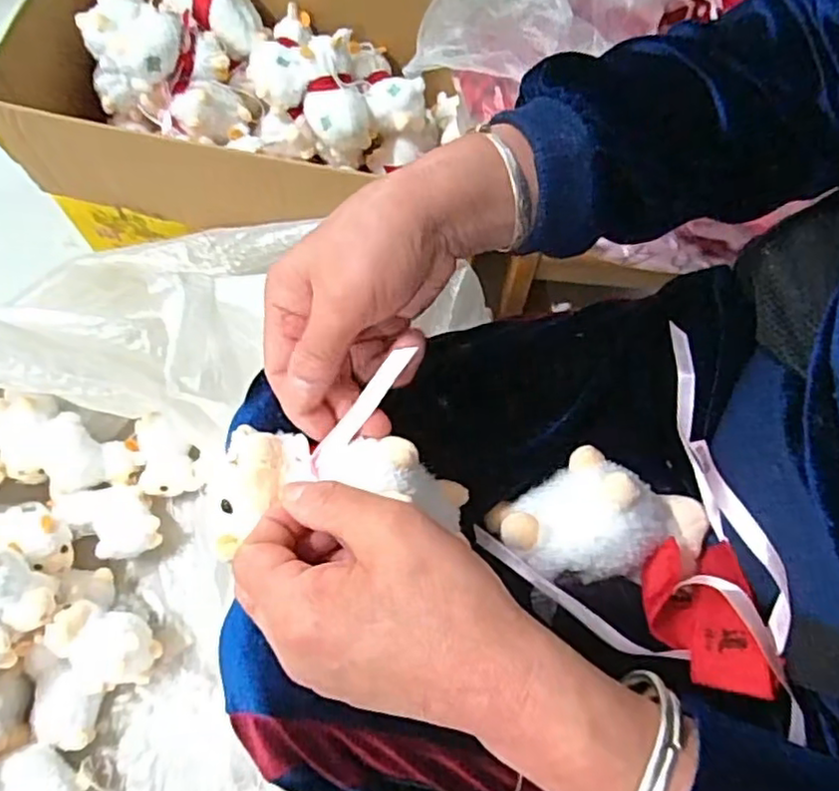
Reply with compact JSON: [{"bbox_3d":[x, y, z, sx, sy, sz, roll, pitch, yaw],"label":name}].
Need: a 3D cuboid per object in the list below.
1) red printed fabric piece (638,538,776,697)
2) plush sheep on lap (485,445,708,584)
[{"bbox_3d":[0.144,0.111,0.339,0.051,0.049,0.073,4,69,0],"label":"red printed fabric piece"},{"bbox_3d":[0.101,0.065,0.360,0.119,0.046,0.066,1,69,-1],"label":"plush sheep on lap"}]

